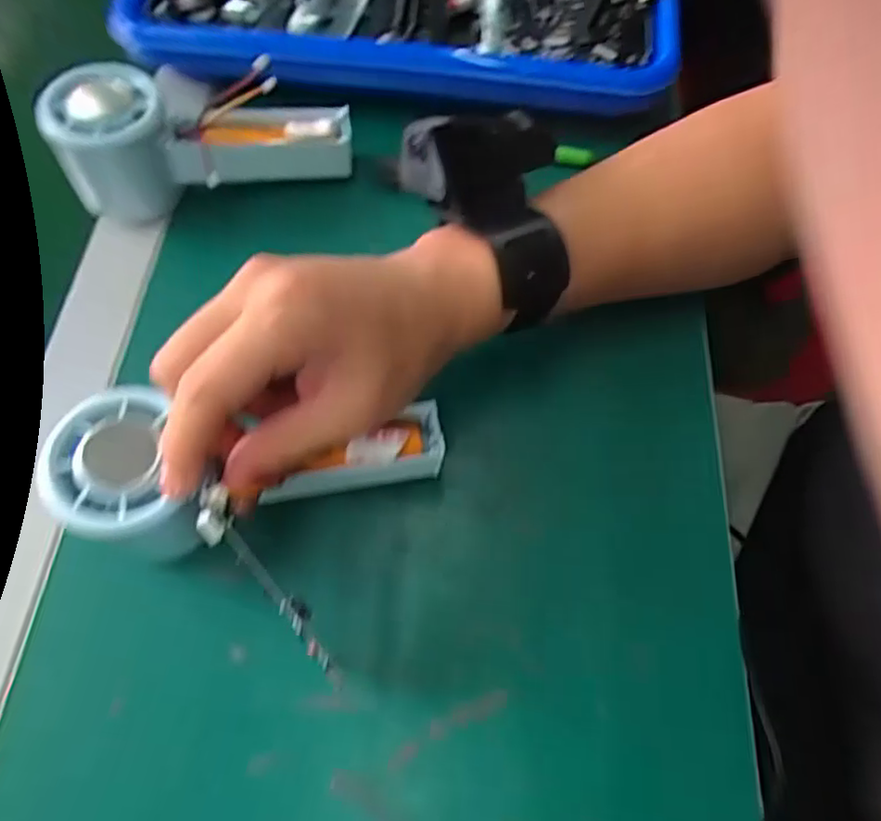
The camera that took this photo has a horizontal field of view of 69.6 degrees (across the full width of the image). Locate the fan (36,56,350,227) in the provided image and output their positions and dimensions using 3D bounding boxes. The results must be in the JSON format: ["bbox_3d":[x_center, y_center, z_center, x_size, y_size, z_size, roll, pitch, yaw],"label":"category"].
[{"bbox_3d":[-0.125,-0.149,0.343,0.148,0.060,0.051,-12,64,-8],"label":"fan"}]

